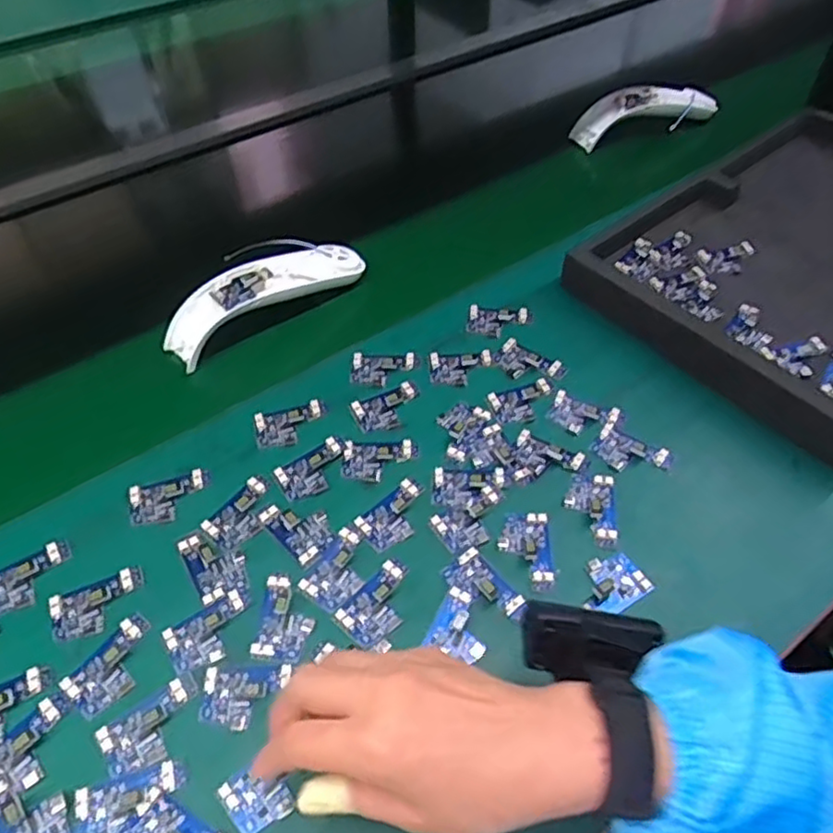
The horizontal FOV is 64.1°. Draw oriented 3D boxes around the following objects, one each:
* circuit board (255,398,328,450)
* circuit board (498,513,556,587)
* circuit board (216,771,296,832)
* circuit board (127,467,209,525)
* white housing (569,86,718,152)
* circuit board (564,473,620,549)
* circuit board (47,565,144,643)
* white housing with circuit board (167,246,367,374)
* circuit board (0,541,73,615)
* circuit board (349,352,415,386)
[{"bbox_3d":[-0.099,0.005,0.529,0.058,0.004,0.035,-15,53,-11],"label":"circuit board"},{"bbox_3d":[0.076,0.091,0.461,0.034,0.005,0.054,0,51,0],"label":"circuit board"},{"bbox_3d":[-0.088,0.211,0.368,0.031,0.007,0.033,-33,56,-23],"label":"circuit board"},{"bbox_3d":[-0.179,0.059,0.485,0.057,0.004,0.035,-16,53,-13],"label":"circuit board"},{"bbox_3d":[0.284,-0.375,0.817,0.173,0.045,0.075,-21,54,-16],"label":"white housing"},{"bbox_3d":[0.126,0.066,0.482,0.035,0.004,0.058,6,52,5],"label":"circuit board"},{"bbox_3d":[-0.208,0.122,0.433,0.058,0.004,0.036,-20,54,-15],"label":"circuit board"},{"bbox_3d":[-0.137,-0.115,0.610,0.194,0.039,0.052,-31,58,-23],"label":"white housing with circuit board"},{"bbox_3d":[-0.261,0.109,0.446,0.058,0.006,0.035,-27,56,-20],"label":"circuit board"},{"bbox_3d":[-0.029,-0.041,0.565,0.053,0.006,0.033,3,51,3],"label":"circuit board"}]

